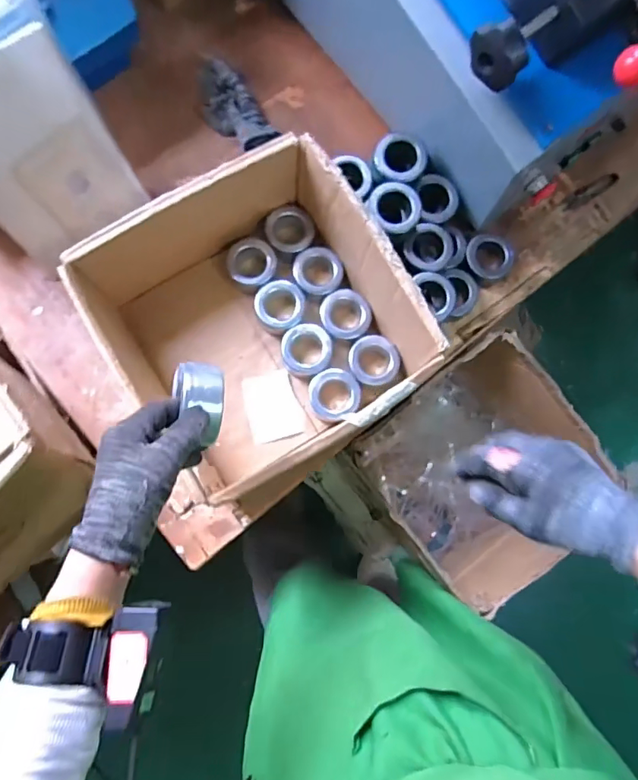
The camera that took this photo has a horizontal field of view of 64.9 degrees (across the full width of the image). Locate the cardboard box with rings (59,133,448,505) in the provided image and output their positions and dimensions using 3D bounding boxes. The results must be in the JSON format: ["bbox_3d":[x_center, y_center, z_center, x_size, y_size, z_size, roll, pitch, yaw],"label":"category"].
[{"bbox_3d":[-0.065,-0.077,0.630,0.323,0.175,0.349,-35,87,-6],"label":"cardboard box with rings"}]

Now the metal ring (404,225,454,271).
[{"bbox_3d":[0.147,-0.189,0.674,0.060,0.022,0.066,0,84,-3],"label":"metal ring"}]

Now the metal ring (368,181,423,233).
[{"bbox_3d":[0.095,-0.231,0.637,0.067,0.025,0.071,0,84,-3],"label":"metal ring"}]

